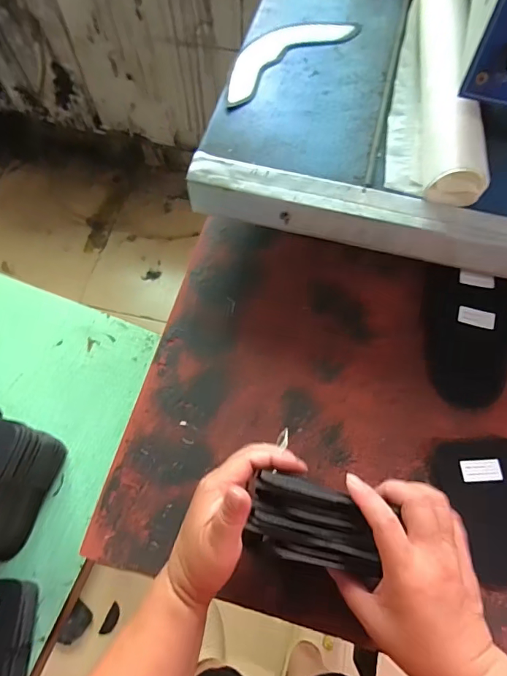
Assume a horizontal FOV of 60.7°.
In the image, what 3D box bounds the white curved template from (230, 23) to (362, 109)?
[{"bbox_3d":[0.031,-0.340,0.512,0.197,0.005,0.076,-38,72,-14],"label":"white curved template"}]

